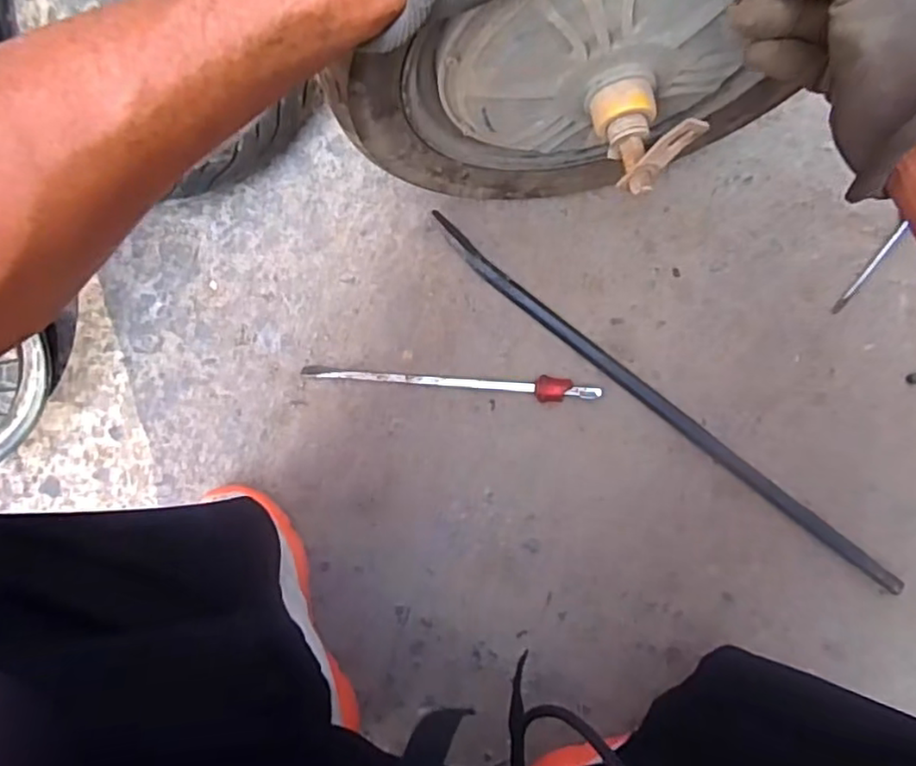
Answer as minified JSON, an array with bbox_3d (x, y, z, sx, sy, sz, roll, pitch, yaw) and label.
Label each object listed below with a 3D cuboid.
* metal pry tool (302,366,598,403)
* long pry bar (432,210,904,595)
[{"bbox_3d":[-0.007,0.002,0.578,0.267,0.019,0.022,2,93,2],"label":"metal pry tool"},{"bbox_3d":[0.187,0.023,0.573,0.522,0.018,0.018,39,94,0],"label":"long pry bar"}]

